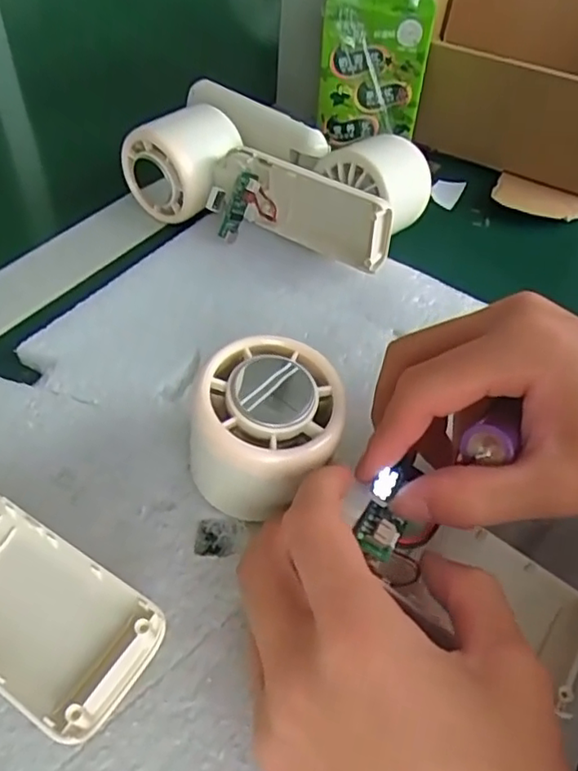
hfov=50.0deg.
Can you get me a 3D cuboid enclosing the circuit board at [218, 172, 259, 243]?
[{"bbox_3d":[-0.029,-0.100,0.350,0.008,0.039,0.013,36,25,25],"label":"circuit board"}]

